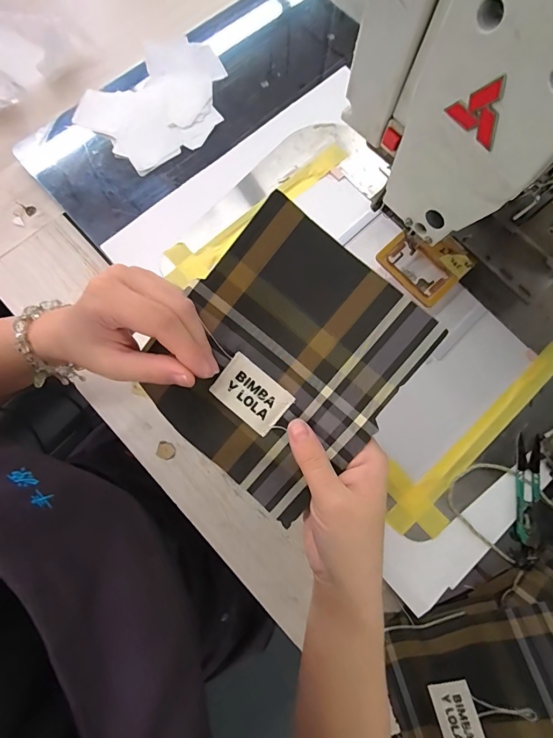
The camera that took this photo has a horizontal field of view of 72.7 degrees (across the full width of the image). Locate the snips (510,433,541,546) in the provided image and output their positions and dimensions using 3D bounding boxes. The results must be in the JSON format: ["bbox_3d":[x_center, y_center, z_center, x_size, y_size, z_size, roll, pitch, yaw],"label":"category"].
[{"bbox_3d":[0.248,0.118,0.372,0.023,0.005,0.103,12,77,1],"label":"snips"}]

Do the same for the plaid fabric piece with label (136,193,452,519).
[{"bbox_3d":[0.003,-0.003,0.244,0.139,0.015,0.163,39,97,4],"label":"plaid fabric piece with label"}]

